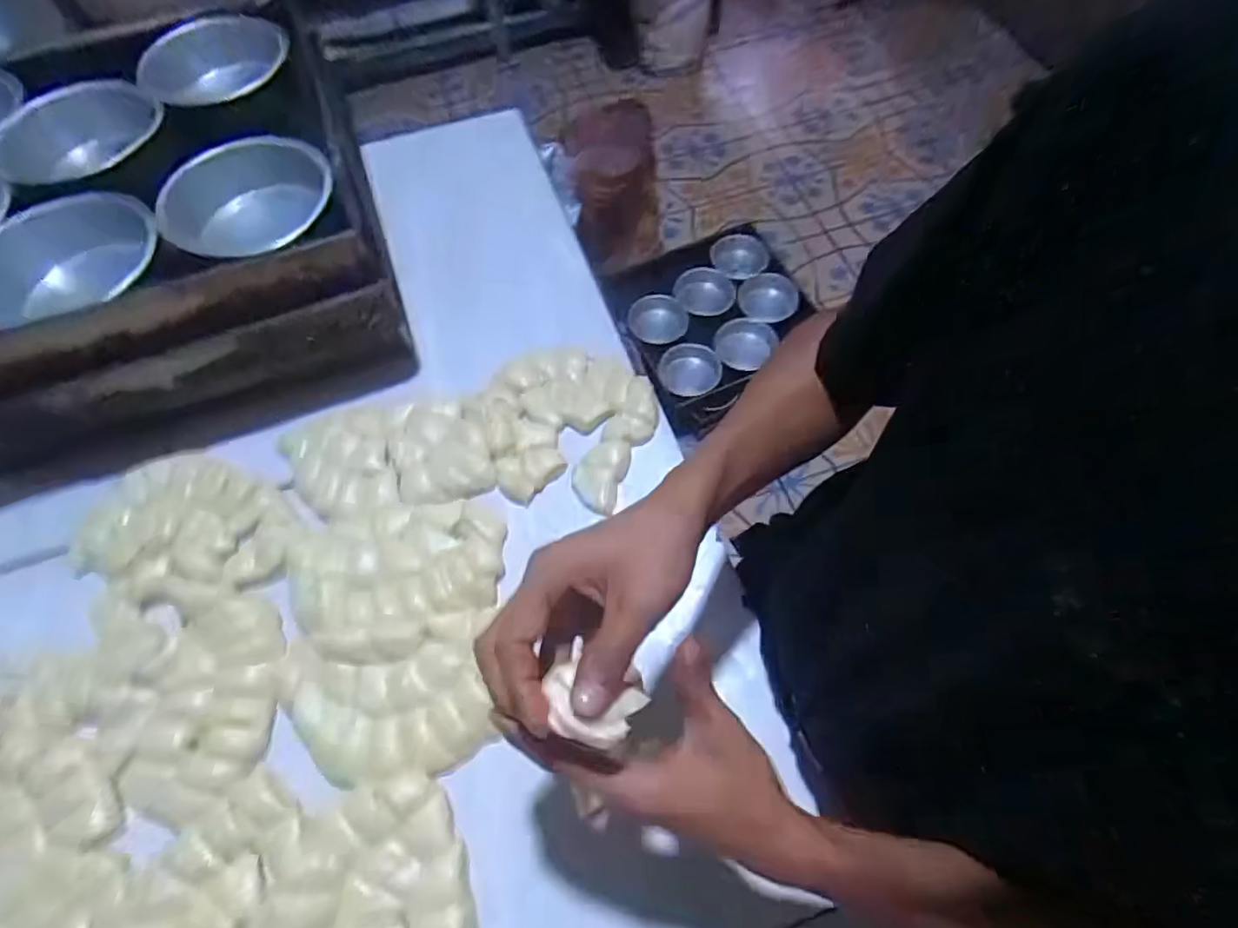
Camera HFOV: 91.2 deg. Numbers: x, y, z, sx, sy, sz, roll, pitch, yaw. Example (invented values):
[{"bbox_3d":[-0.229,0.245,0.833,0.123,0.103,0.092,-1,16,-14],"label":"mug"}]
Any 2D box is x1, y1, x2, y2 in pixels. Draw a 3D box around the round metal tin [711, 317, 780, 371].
[{"bbox_3d":[0.327,-0.312,1.590,0.143,0.053,0.148,-1,64,2],"label":"round metal tin"}]

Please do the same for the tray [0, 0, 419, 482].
[{"bbox_3d":[-0.509,-0.245,0.654,0.458,0.182,0.414,-20,64,-8],"label":"tray"}]

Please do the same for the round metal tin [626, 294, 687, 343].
[{"bbox_3d":[0.106,-0.397,1.663,0.164,0.055,0.150,-10,64,-2],"label":"round metal tin"}]

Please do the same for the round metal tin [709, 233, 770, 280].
[{"bbox_3d":[0.349,-0.605,1.749,0.160,0.051,0.174,23,68,13],"label":"round metal tin"}]

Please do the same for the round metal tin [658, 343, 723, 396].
[{"bbox_3d":[0.181,-0.247,1.572,0.155,0.036,0.144,-1,64,2],"label":"round metal tin"}]

